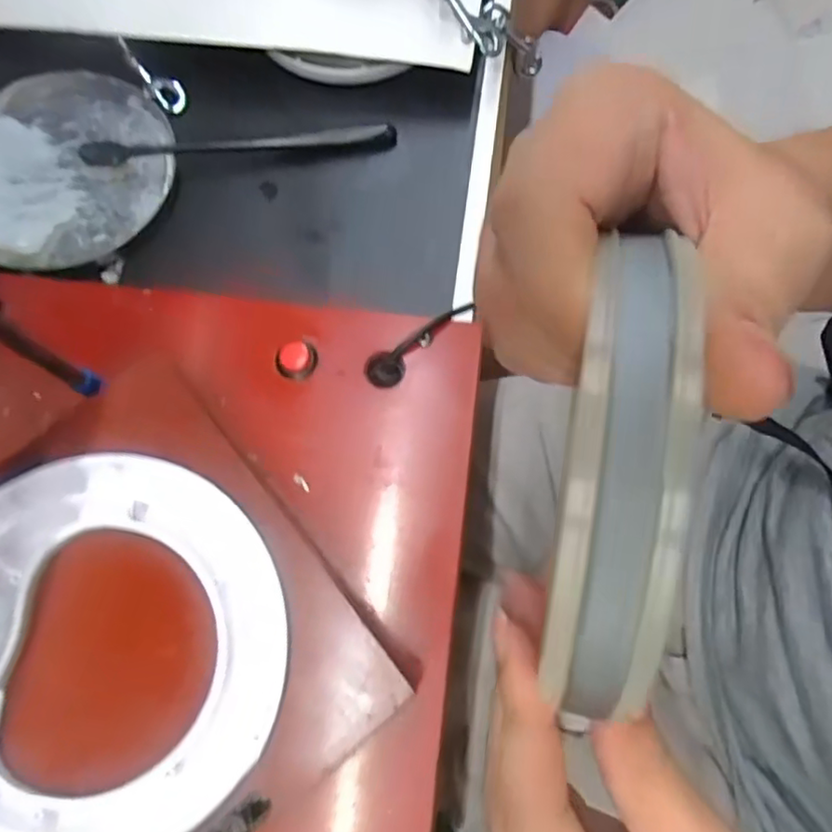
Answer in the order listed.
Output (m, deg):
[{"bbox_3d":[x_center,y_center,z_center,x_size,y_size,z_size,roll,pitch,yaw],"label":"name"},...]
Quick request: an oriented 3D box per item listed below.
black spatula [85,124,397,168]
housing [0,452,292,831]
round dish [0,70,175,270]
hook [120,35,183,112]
[{"bbox_3d":[-0.099,-0.154,0.348,0.173,0.020,0.012,-8,73,0],"label":"black spatula"},{"bbox_3d":[-0.114,0.079,0.206,0.135,0.012,0.128,-1,73,2],"label":"housing"},{"bbox_3d":[-0.205,-0.143,0.350,0.121,0.015,0.120,-1,73,2],"label":"round dish"},{"bbox_3d":[-0.158,-0.204,0.368,0.047,0.008,0.018,44,78,-14],"label":"hook"}]

